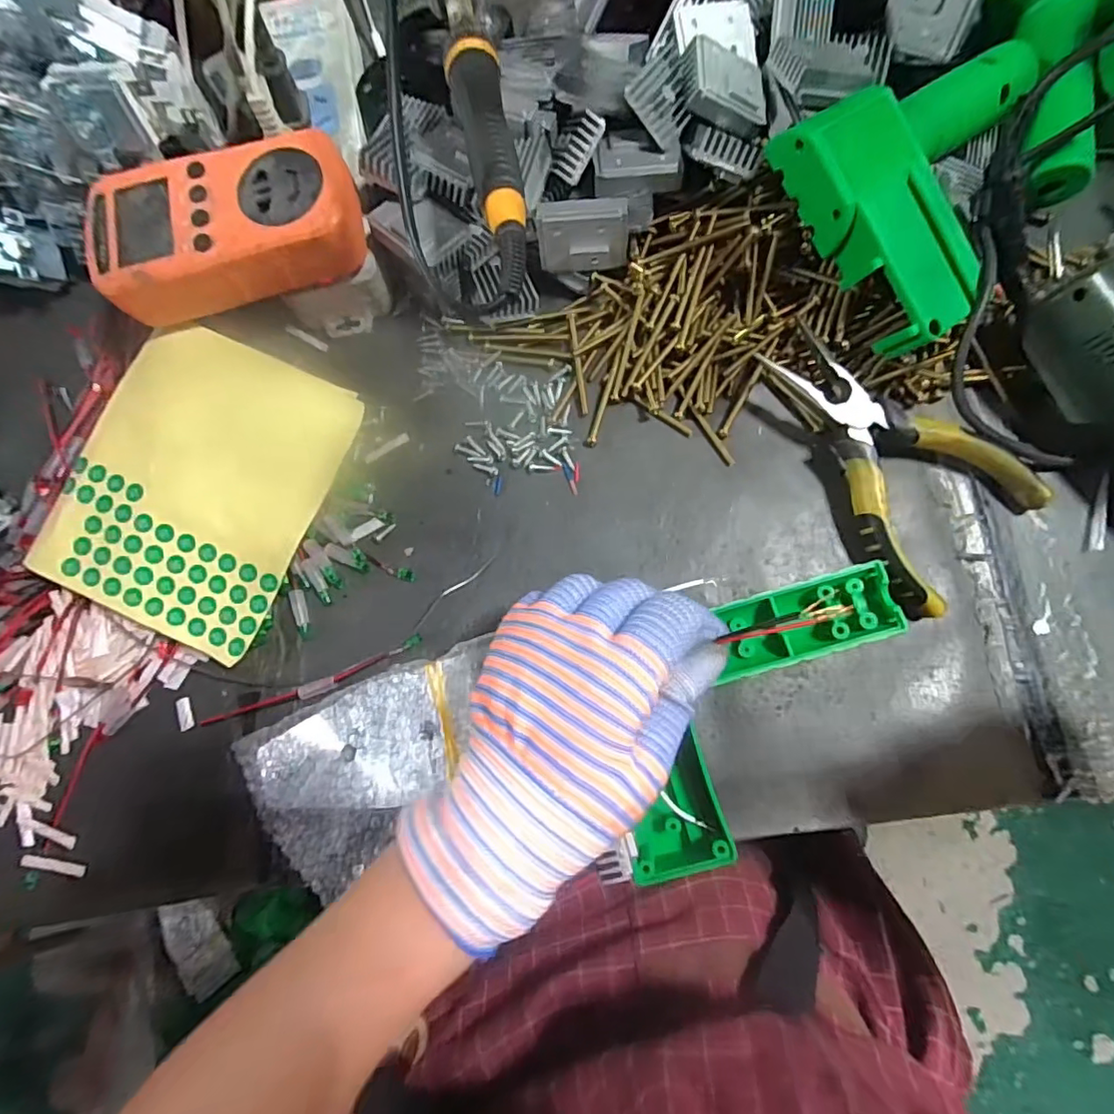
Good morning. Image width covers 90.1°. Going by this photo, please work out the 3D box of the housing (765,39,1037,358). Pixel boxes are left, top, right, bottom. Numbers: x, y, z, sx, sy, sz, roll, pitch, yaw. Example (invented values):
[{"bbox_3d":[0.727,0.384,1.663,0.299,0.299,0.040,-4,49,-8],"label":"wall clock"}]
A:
[{"bbox_3d":[0.177,-0.167,0.263,0.118,0.047,0.113,-27,87,1],"label":"housing"}]

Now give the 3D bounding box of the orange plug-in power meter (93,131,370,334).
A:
[{"bbox_3d":[-0.163,-0.167,0.277,0.129,0.029,0.070,-17,79,1],"label":"orange plug-in power meter"}]

